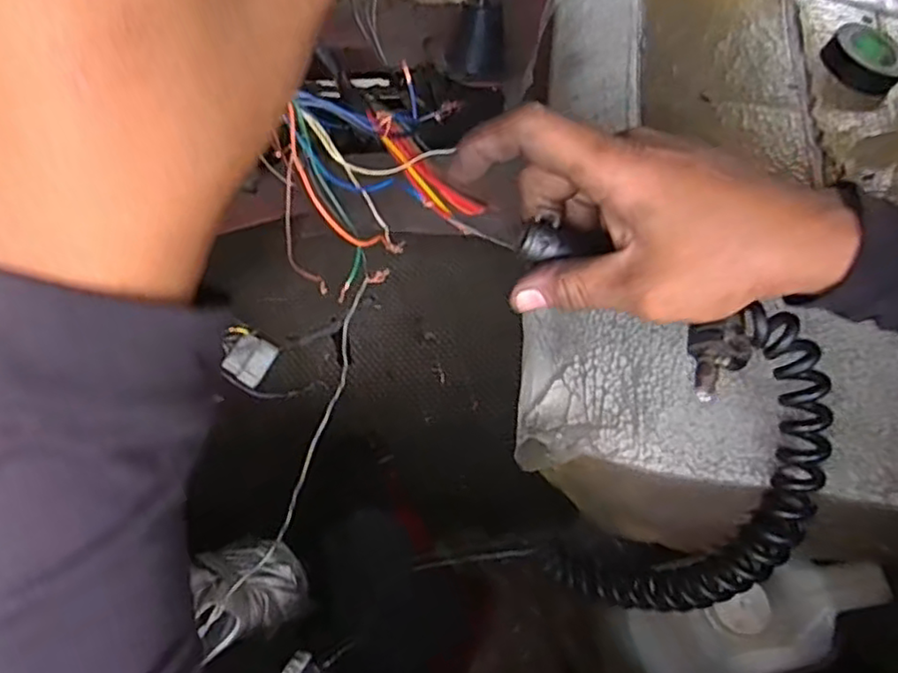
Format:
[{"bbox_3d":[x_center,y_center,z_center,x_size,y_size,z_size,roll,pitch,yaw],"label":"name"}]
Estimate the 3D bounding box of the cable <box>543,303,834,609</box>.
[{"bbox_3d":[0.133,0.084,0.356,0.090,0.212,0.063,35,36,20],"label":"cable"}]

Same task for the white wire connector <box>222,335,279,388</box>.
[{"bbox_3d":[-0.144,0.017,0.483,0.029,0.015,0.033,38,63,-11],"label":"white wire connector"}]

